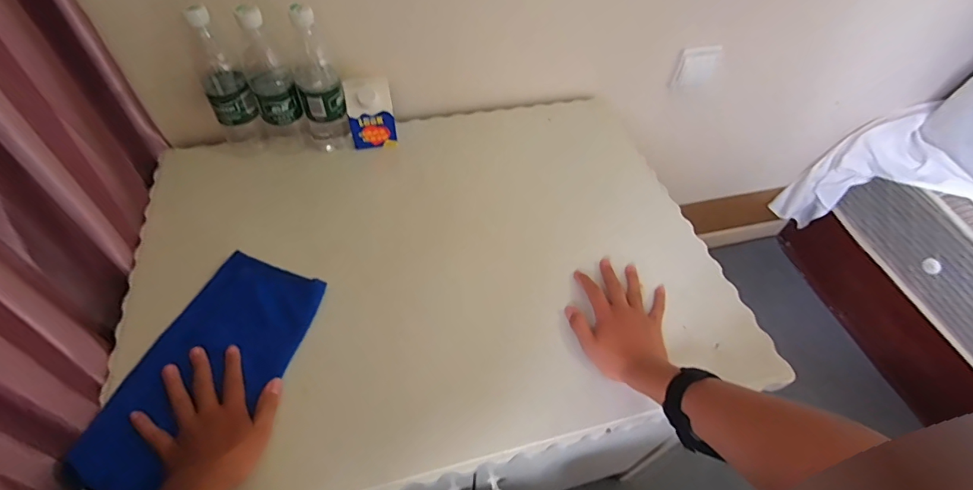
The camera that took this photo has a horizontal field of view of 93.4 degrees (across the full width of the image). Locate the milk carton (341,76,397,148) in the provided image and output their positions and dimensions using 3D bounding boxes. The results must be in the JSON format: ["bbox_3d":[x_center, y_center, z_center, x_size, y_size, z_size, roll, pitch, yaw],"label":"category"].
[{"bbox_3d":[-0.188,-0.215,0.746,0.070,0.106,0.057,-11,53,-10],"label":"milk carton"}]

